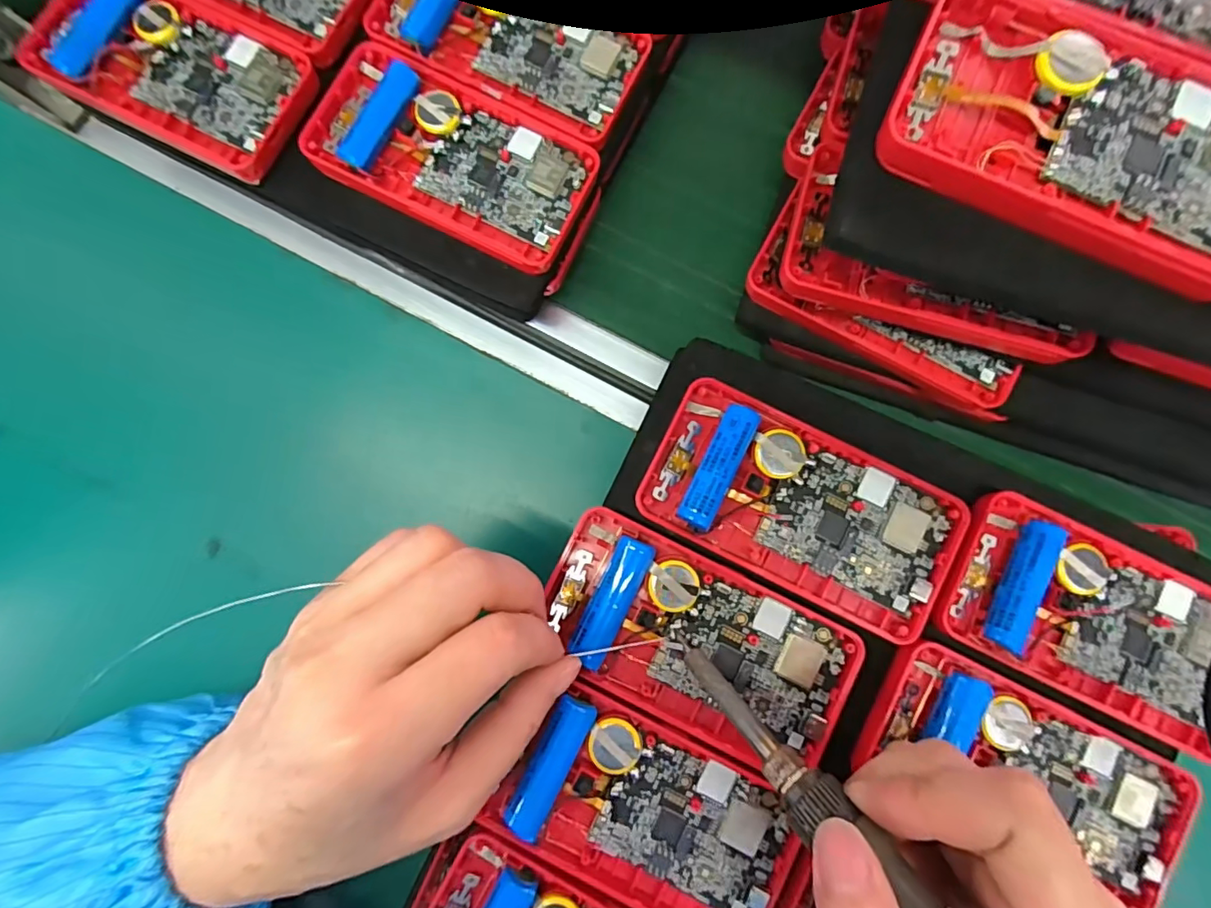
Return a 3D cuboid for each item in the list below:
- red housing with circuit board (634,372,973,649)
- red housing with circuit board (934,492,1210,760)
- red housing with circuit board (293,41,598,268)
[{"bbox_3d":[0.079,0.018,0.210,0.121,0.012,0.067,27,82,2],"label":"red housing with circuit board"},{"bbox_3d":[0.189,0.062,0.206,0.115,0.012,0.062,25,82,2],"label":"red housing with circuit board"},{"bbox_3d":[-0.068,-0.131,0.235,0.120,0.013,0.063,25,82,2],"label":"red housing with circuit board"}]

